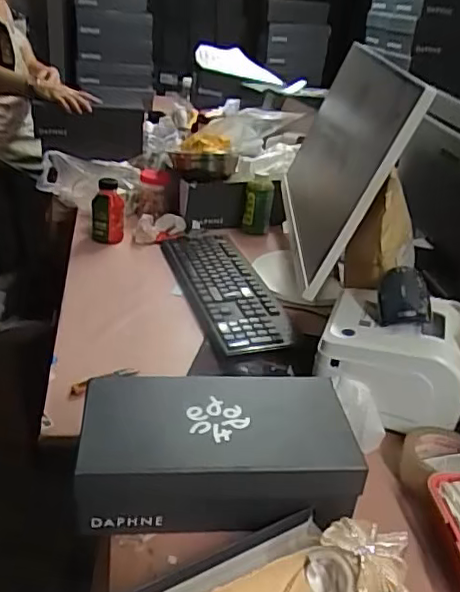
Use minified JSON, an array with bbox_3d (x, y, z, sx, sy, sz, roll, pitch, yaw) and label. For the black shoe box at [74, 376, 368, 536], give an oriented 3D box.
[{"bbox_3d":[-0.014,0.171,0.680,0.294,0.085,0.165,2,29,-6],"label":"black shoe box"}]

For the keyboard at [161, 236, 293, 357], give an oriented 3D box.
[{"bbox_3d":[-0.008,-0.017,1.088,0.137,0.028,0.397,-6,30,-19],"label":"keyboard"}]

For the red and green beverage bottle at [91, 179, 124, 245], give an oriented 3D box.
[{"bbox_3d":[-0.251,-0.165,1.226,0.065,0.130,0.074,-2,29,-12],"label":"red and green beverage bottle"}]

